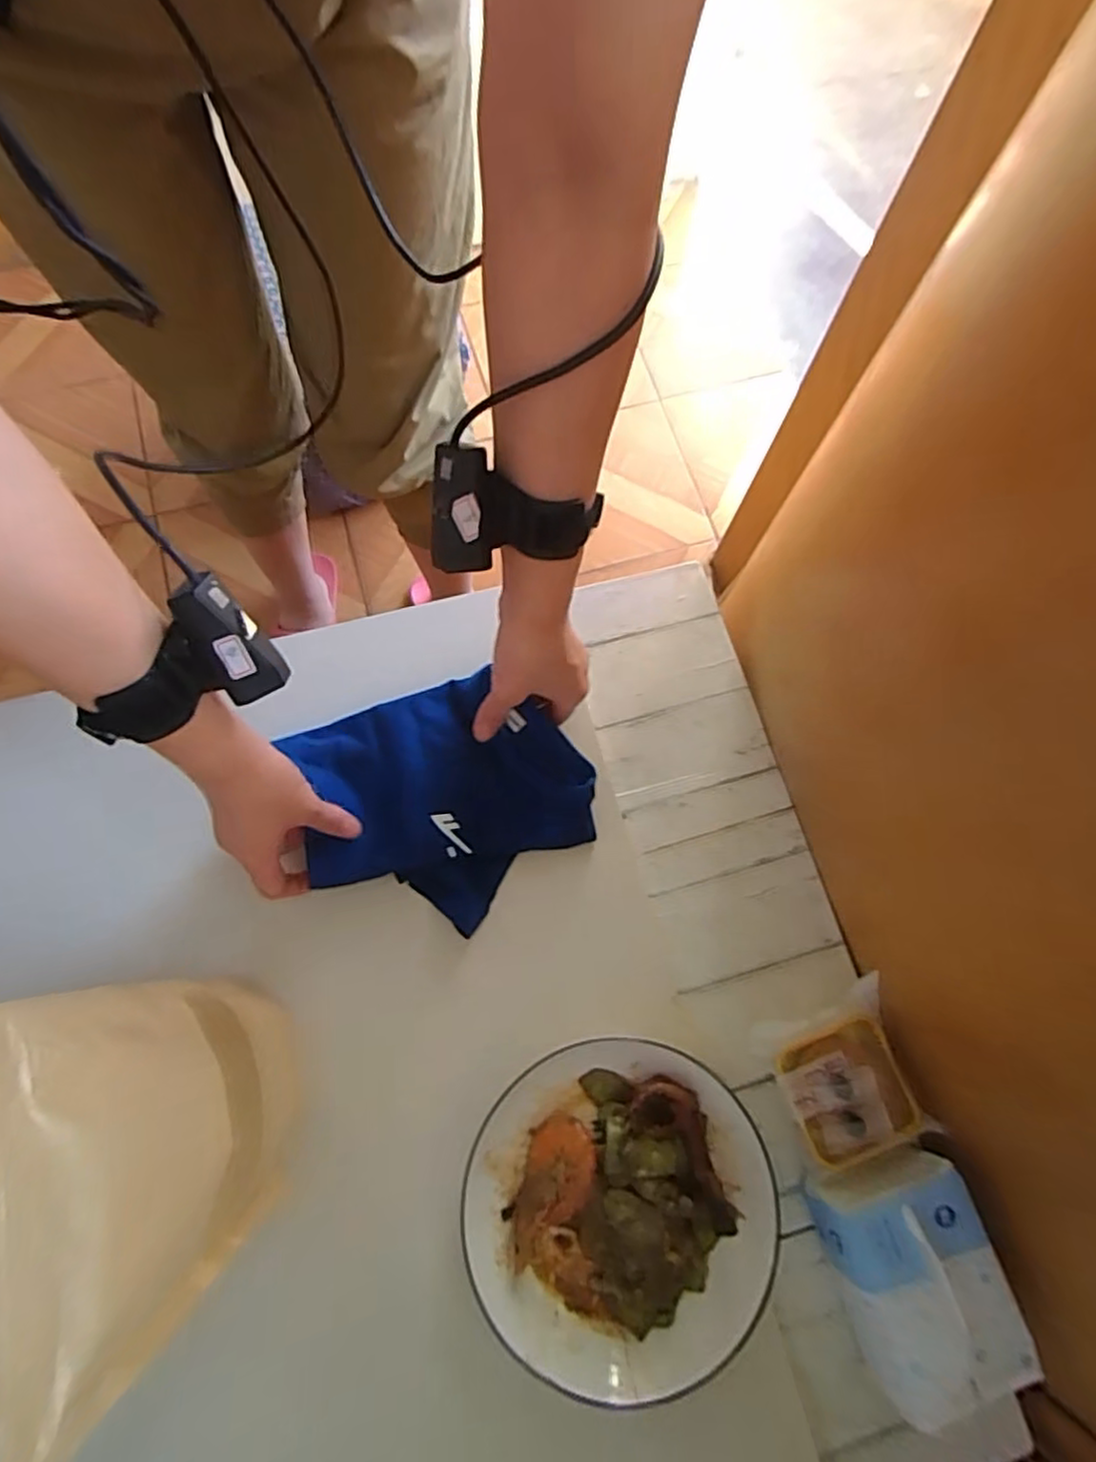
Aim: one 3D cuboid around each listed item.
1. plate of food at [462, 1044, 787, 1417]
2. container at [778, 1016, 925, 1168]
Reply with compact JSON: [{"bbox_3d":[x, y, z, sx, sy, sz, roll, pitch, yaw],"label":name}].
[{"bbox_3d":[0.048,0.316,0.448,0.196,0.025,0.196,0,73,-1],"label":"plate of food"},{"bbox_3d":[0.214,0.257,0.485,0.084,0.023,0.078,-19,75,-7],"label":"container"}]

